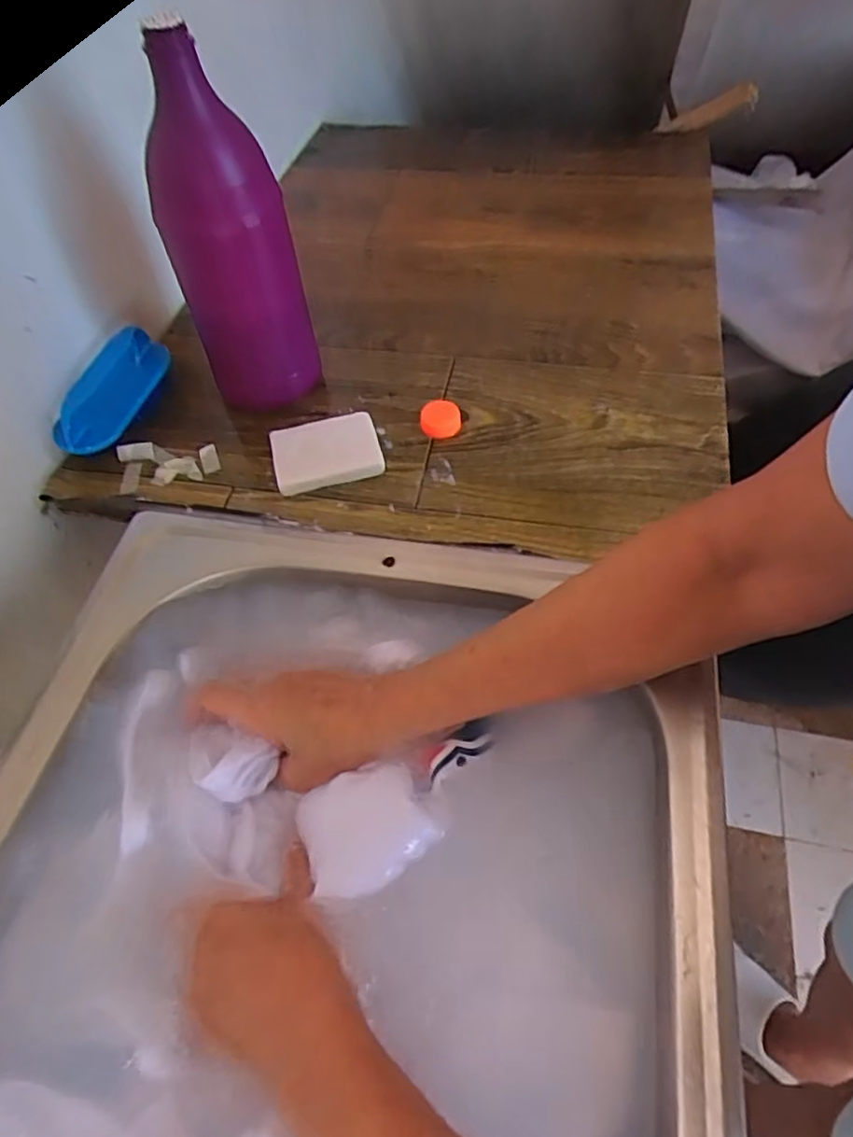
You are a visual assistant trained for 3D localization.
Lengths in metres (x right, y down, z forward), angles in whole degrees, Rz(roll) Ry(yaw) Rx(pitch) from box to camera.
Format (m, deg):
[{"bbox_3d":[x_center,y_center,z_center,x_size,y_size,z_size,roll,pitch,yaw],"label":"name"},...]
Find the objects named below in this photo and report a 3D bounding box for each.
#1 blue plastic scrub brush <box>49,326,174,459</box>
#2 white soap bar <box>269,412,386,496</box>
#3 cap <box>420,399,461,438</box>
[{"bbox_3d":[-0.252,-0.141,0.531,0.055,0.046,0.114,8,56,9],"label":"blue plastic scrub brush"},{"bbox_3d":[-0.075,-0.088,0.501,0.078,0.019,0.057,-13,55,-6],"label":"white soap bar"},{"bbox_3d":[0.011,-0.118,0.519,0.030,0.015,0.028,-1,55,2],"label":"cap"}]

